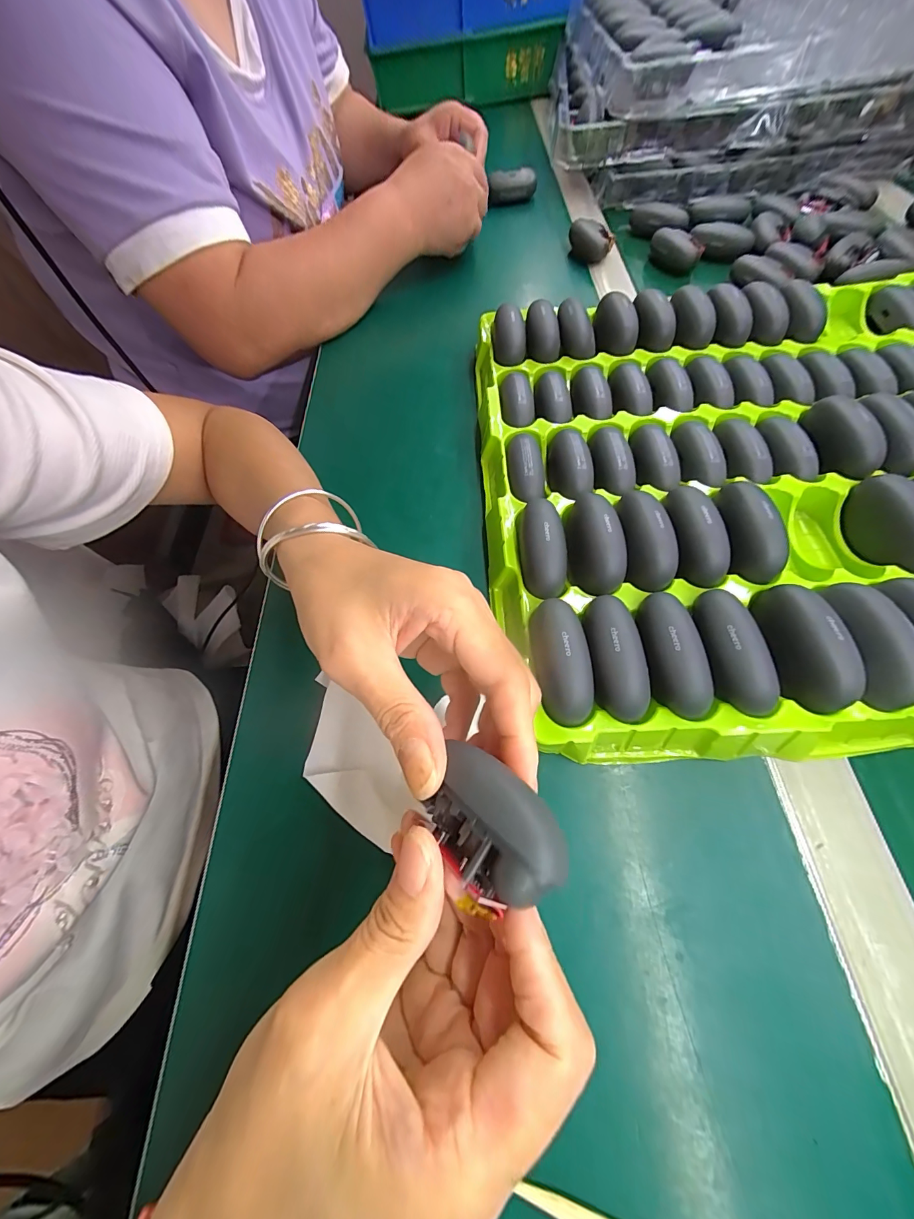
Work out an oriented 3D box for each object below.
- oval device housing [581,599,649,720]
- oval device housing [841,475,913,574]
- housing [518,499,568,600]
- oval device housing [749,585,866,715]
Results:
[{"bbox_3d":[0.081,0.024,0.207,0.023,0.024,0.064,-5,74,0],"label":"oval device housing"},{"bbox_3d":[0.264,-0.050,0.242,0.020,0.039,0.062,3,66,-28],"label":"oval device housing"},{"bbox_3d":[0.052,-0.040,0.244,0.023,0.019,0.067,-4,62,2],"label":"housing"},{"bbox_3d":[0.180,0.016,0.203,0.027,0.023,0.065,-2,63,3],"label":"oval device housing"}]

